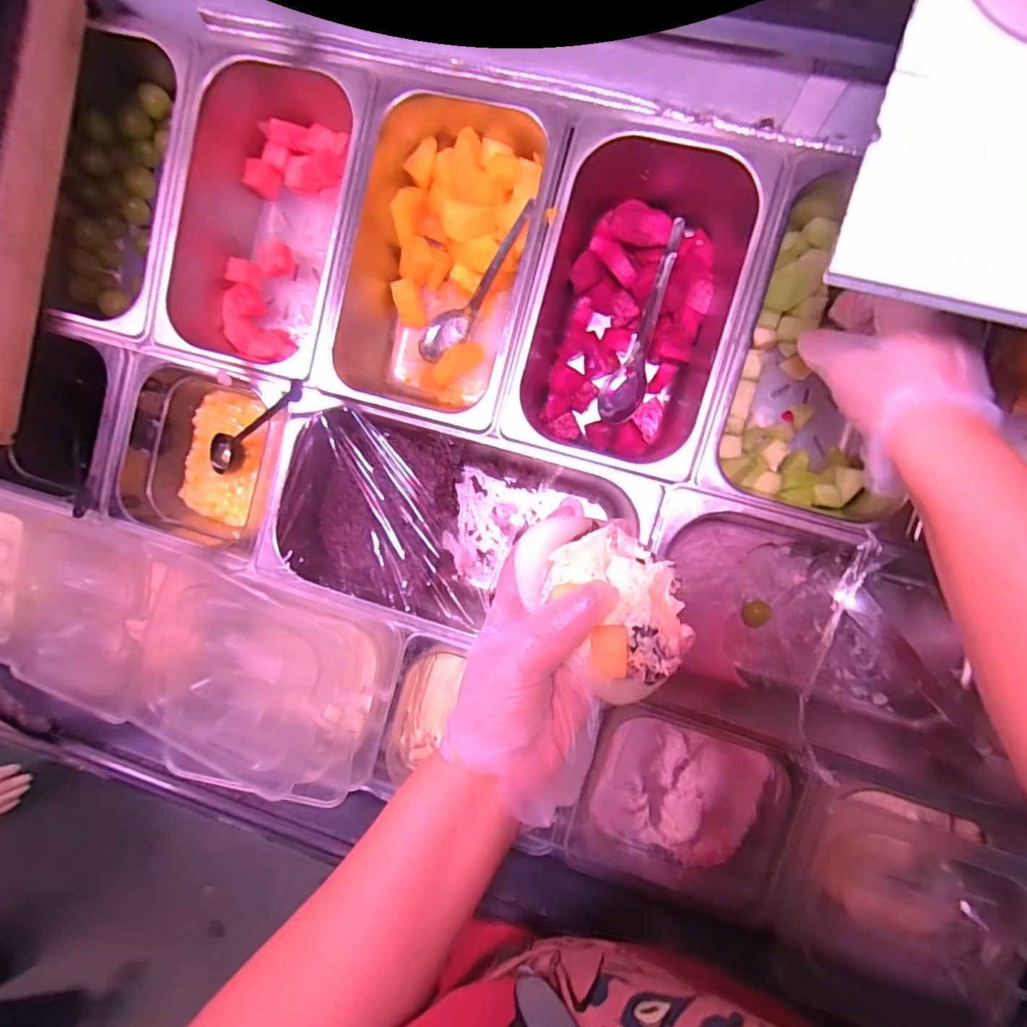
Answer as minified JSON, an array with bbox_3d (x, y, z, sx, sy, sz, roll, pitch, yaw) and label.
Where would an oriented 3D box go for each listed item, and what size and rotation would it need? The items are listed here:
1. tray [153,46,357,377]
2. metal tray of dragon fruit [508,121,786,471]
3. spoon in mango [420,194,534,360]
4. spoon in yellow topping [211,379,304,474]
[{"bbox_3d":[-0.217,-0.262,0.493,0.162,0.097,0.260,17,95,6],"label":"tray"},{"bbox_3d":[0.099,-0.172,0.445,0.157,0.095,0.254,15,95,6],"label":"metal tray of dragon fruit"},{"bbox_3d":[-0.031,-0.199,0.461,0.163,0.035,0.032,-38,87,41],"label":"spoon in mango"},{"bbox_3d":[-0.236,-0.077,0.480,0.200,0.021,0.037,-16,91,43],"label":"spoon in yellow topping"}]

